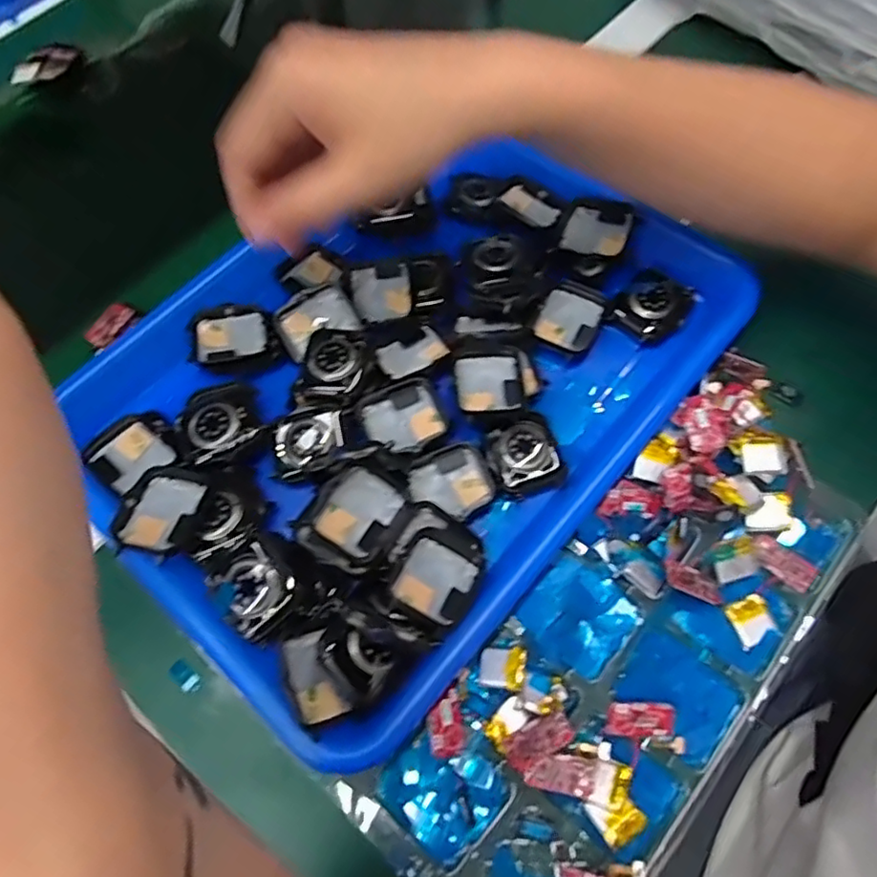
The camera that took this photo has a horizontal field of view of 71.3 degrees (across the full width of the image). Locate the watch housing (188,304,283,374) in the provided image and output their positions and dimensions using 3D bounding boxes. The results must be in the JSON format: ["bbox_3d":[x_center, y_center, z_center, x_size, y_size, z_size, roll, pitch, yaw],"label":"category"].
[{"bbox_3d":[-0.114,-0.056,0.339,0.045,0.009,0.040,-18,66,-4],"label":"watch housing"}]

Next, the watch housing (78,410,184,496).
[{"bbox_3d":[-0.152,0.008,0.309,0.039,0.011,0.041,40,74,19],"label":"watch housing"}]

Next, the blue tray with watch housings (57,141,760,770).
[{"bbox_3d":[-0.020,-0.046,0.318,0.245,0.038,0.322,39,74,19],"label":"blue tray with watch housings"}]

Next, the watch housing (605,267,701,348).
[{"bbox_3d":[0.120,-0.075,0.341,0.037,0.008,0.044,36,73,18],"label":"watch housing"}]

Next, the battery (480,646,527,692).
[{"bbox_3d":[0.030,0.104,0.280,0.020,0.006,0.018,8,67,7],"label":"battery"}]

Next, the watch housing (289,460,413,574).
[{"bbox_3d":[-0.037,0.036,0.285,0.041,0.015,0.049,31,75,11],"label":"watch housing"}]

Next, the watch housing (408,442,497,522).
[{"bbox_3d":[0.007,0.023,0.307,0.039,0.006,0.036,-28,67,-8],"label":"watch housing"}]

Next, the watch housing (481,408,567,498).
[{"bbox_3d":[0.043,0.009,0.310,0.033,0.010,0.040,-19,66,-4],"label":"watch housing"}]

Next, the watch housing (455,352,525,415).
[{"bbox_3d":[0.027,-0.029,0.317,0.036,0.010,0.038,-3,66,3],"label":"watch housing"}]

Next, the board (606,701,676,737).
[{"bbox_3d":[0.089,0.123,0.269,0.030,0.004,0.013,1,78,-1],"label":"board"}]

